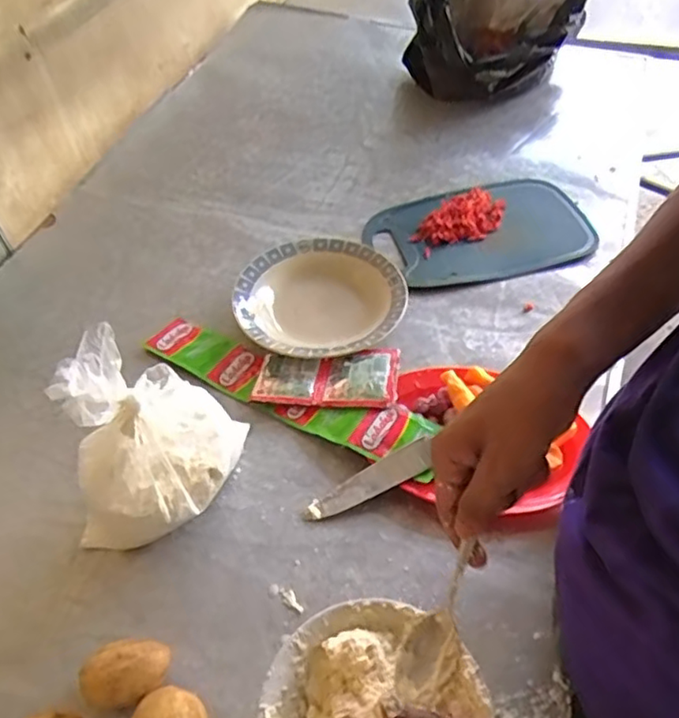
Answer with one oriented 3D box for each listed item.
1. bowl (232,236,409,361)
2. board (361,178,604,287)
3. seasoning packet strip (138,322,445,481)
[{"bbox_3d":[-0.022,-0.073,0.765,0.202,0.037,0.198,-3,49,3],"label":"bowl"},{"bbox_3d":[0.195,-0.180,0.859,0.282,0.012,0.193,-18,50,-10],"label":"board"},{"bbox_3d":[-0.049,0.010,0.698,0.350,0.028,0.120,25,55,19],"label":"seasoning packet strip"}]

